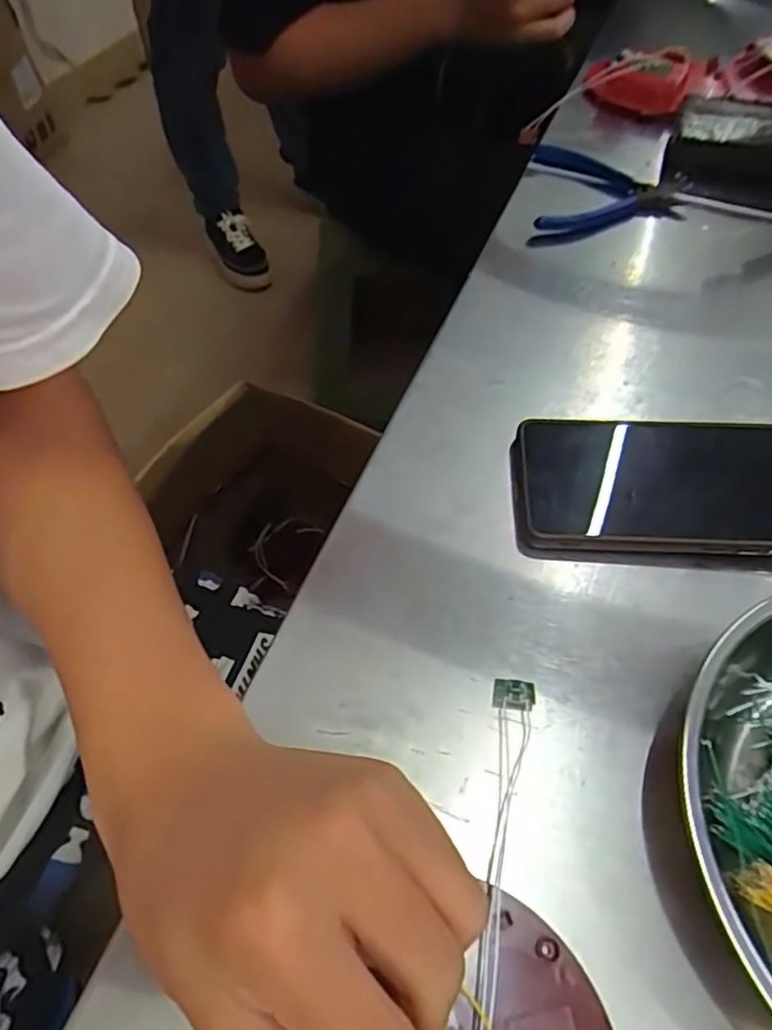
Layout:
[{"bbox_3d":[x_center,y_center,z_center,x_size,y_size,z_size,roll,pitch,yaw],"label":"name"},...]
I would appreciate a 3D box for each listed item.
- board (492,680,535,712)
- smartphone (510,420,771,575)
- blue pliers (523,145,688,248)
[{"bbox_3d":[0.055,0.078,0.274,0.017,0.006,0.012,7,57,7],"label":"board"},{"bbox_3d":[0.151,-0.015,0.325,0.164,0.016,0.078,3,56,4],"label":"smartphone"},{"bbox_3d":[0.166,-0.242,0.477,0.109,0.021,0.106,3,56,4],"label":"blue pliers"}]

